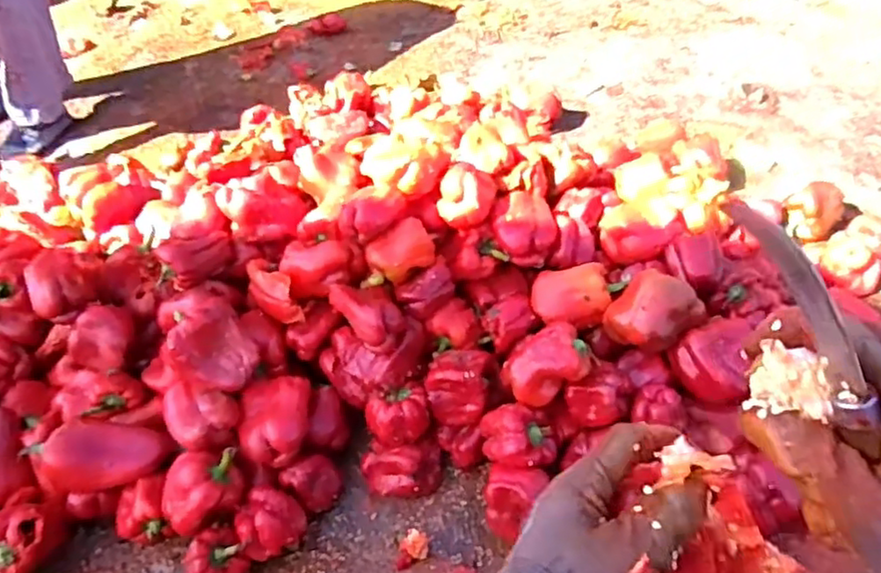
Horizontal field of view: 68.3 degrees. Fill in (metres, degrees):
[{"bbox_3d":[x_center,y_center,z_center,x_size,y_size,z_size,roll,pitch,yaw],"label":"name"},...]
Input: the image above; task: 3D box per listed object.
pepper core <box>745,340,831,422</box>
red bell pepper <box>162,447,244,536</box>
[{"bbox_3d":[0.145,0.040,0.269,0.028,0.021,0.023,18,49,23],"label":"pepper core"},{"bbox_3d":[-0.262,0.225,0.716,0.086,0.064,0.074,-22,46,-16],"label":"red bell pepper"}]

